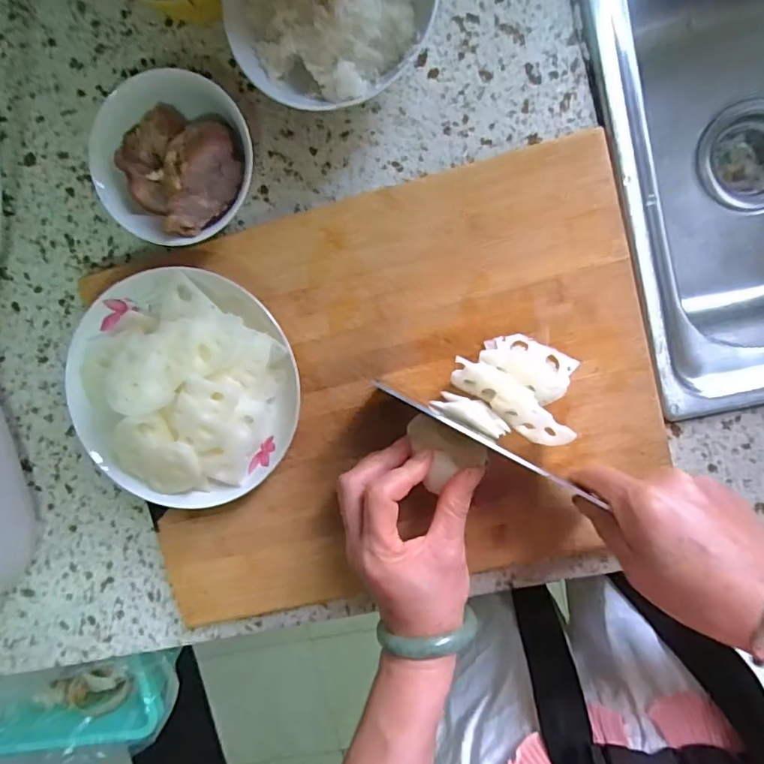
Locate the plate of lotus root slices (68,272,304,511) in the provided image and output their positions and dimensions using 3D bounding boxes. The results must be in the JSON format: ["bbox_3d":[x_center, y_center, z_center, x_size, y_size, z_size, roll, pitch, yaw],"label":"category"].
[{"bbox_3d":[-0.145,0.008,0.389,0.169,0.047,0.172,12,98,4],"label":"plate of lotus root slices"}]

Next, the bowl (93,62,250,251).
[{"bbox_3d":[-0.146,-0.158,0.400,0.113,0.060,0.112,1,98,5],"label":"bowl"}]

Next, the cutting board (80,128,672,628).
[{"bbox_3d":[0.002,0.017,0.406,0.378,0.027,0.296,-12,96,8],"label":"cutting board"}]

